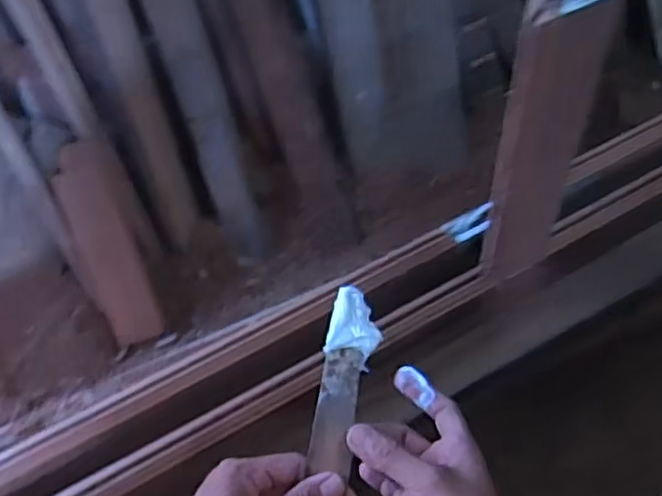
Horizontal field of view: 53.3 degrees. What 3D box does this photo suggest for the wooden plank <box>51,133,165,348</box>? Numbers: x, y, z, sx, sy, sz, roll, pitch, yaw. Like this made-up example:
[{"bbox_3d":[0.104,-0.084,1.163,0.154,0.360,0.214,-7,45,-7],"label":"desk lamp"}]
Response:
[{"bbox_3d":[-0.441,-0.005,1.321,0.117,0.424,0.044,-16,20,-12],"label":"wooden plank"}]

